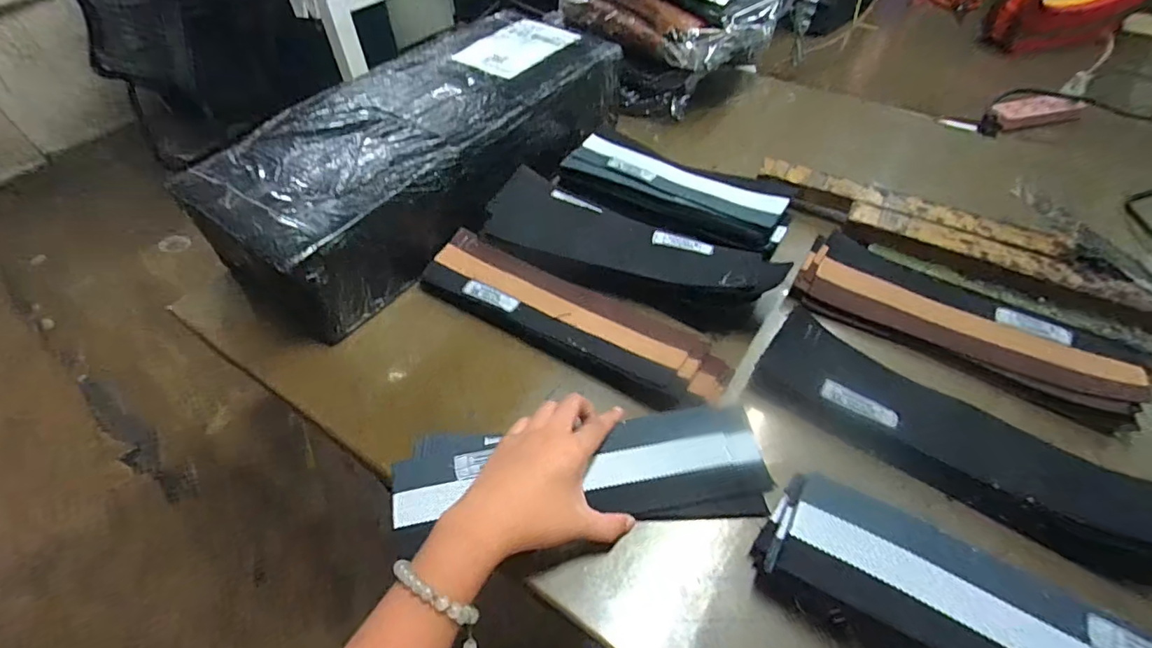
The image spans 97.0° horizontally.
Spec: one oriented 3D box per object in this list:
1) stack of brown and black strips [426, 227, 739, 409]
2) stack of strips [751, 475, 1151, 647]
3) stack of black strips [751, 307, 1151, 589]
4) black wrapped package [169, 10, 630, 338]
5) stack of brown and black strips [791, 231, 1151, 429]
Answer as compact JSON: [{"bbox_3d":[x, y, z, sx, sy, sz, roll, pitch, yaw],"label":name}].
[{"bbox_3d":[-0.009,-0.011,0.511,0.326,0.019,0.086,24,55,20],"label":"stack of brown and black strips"},{"bbox_3d":[0.267,0.205,0.317,0.292,0.061,0.091,28,56,22],"label":"stack of strips"},{"bbox_3d":[0.306,0.085,0.421,0.299,0.031,0.098,30,57,24],"label":"stack of black strips"},{"bbox_3d":[-0.175,-0.220,0.624,0.227,0.109,0.502,29,57,23],"label":"black wrapped package"},{"bbox_3d":[0.379,-0.010,0.510,0.291,0.034,0.116,28,56,23],"label":"stack of brown and black strips"}]

